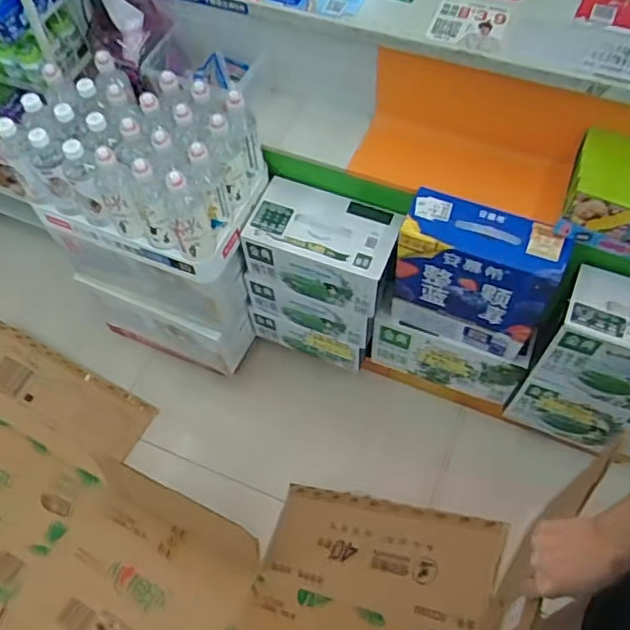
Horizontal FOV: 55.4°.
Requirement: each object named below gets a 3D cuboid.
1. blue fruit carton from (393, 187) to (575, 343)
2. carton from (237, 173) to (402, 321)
[{"bbox_3d":[0.292,-0.088,1.088,0.268,0.222,0.105,19,65,13],"label":"blue fruit carton"},{"bbox_3d":[0.018,-0.138,1.192,0.281,0.141,0.164,19,65,13],"label":"carton"}]

